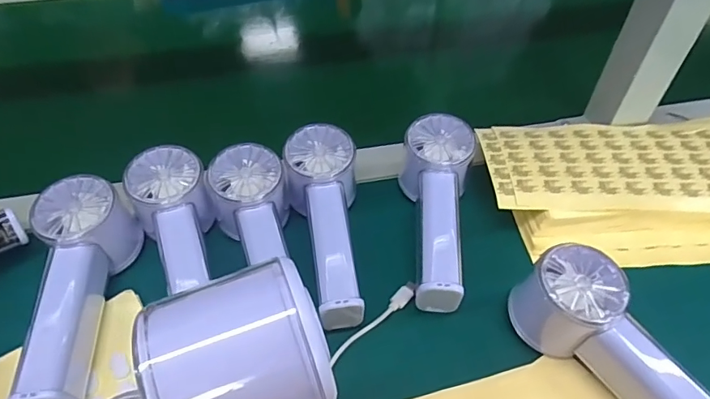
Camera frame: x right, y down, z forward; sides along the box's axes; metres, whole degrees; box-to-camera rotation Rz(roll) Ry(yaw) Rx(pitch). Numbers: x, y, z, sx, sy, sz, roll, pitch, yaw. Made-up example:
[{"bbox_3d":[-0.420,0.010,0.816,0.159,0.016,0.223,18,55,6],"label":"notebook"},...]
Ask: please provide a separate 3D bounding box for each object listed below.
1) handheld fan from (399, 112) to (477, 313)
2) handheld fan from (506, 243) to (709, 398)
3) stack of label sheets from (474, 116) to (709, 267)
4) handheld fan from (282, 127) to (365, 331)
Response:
[{"bbox_3d":[0.058,0.009,0.362,0.052,0.067,0.148,9,50,6],"label":"handheld fan"},{"bbox_3d":[0.160,0.101,0.281,0.051,0.061,0.148,-21,53,-18],"label":"handheld fan"},{"bbox_3d":[0.238,-0.015,0.405,0.253,0.039,0.138,1,49,-1],"label":"stack of label sheets"},{"bbox_3d":[-0.024,0.019,0.352,0.054,0.066,0.145,-1,49,-2],"label":"handheld fan"}]

